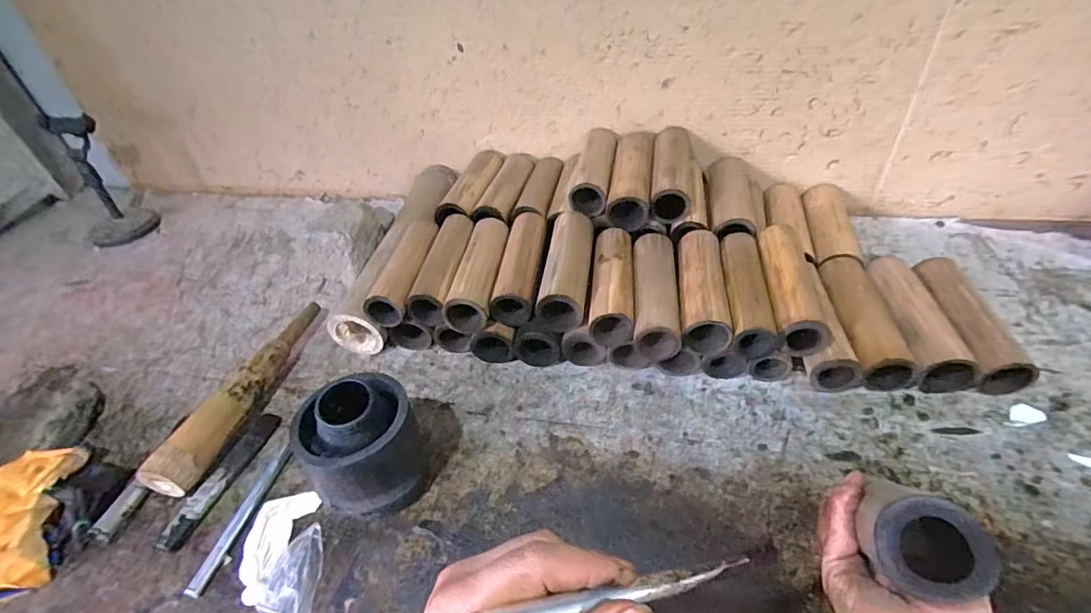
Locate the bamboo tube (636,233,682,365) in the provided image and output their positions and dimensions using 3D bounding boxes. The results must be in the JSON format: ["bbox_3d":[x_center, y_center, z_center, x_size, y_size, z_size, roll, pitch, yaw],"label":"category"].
[{"bbox_3d":[0.133,-0.018,0.612,0.048,0.058,0.171,2,40,8],"label":"bamboo tube"}]

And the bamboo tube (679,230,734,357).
[{"bbox_3d":[0.188,-0.021,0.612,0.054,0.063,0.172,3,40,10],"label":"bamboo tube"}]

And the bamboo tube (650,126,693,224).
[{"bbox_3d":[0.180,-0.197,0.722,0.052,0.048,0.180,4,40,11],"label":"bamboo tube"}]

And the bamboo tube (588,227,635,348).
[{"bbox_3d":[0.082,-0.031,0.625,0.051,0.043,0.186,1,40,8],"label":"bamboo tube"}]

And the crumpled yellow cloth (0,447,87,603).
[{"bbox_3d":[-0.531,0.212,0.490,0.116,0.029,0.151,-13,40,-10],"label":"crumpled yellow cloth"}]

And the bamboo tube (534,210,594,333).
[{"bbox_3d":[0.030,-0.050,0.643,0.057,0.058,0.179,4,40,10],"label":"bamboo tube"}]

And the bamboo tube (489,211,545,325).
[{"bbox_3d":[-0.029,-0.057,0.660,0.052,0.043,0.182,2,40,8],"label":"bamboo tube"}]

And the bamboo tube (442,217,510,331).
[{"bbox_3d":[-0.081,-0.049,0.657,0.054,0.054,0.183,3,40,10],"label":"bamboo tube"}]

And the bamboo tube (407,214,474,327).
[{"bbox_3d":[-0.133,-0.054,0.682,0.054,0.050,0.183,2,40,8],"label":"bamboo tube"}]

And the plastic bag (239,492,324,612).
[{"bbox_3d":[-0.238,0.222,0.454,0.069,0.023,0.127,-8,39,-3],"label":"plastic bag"}]

